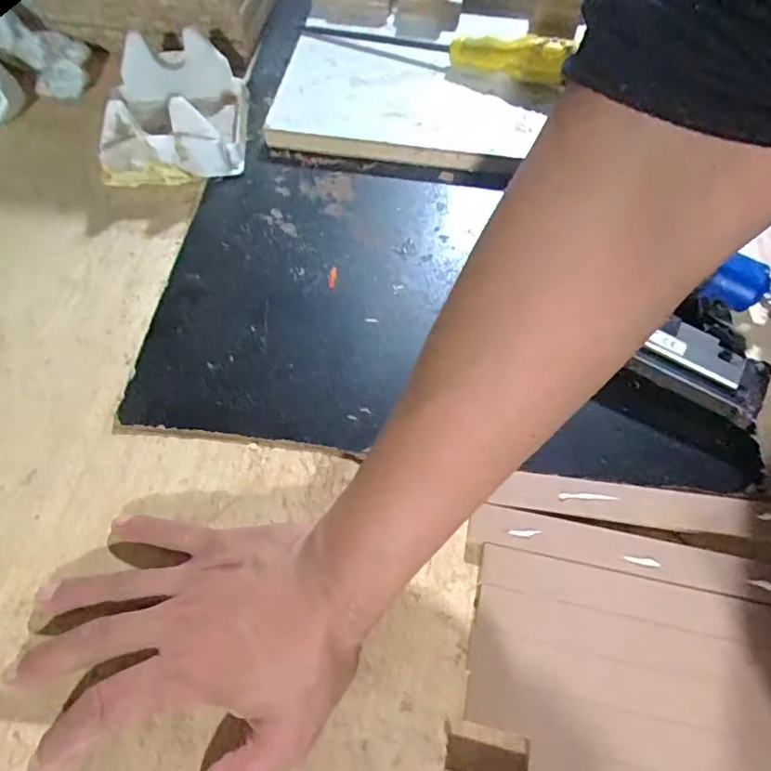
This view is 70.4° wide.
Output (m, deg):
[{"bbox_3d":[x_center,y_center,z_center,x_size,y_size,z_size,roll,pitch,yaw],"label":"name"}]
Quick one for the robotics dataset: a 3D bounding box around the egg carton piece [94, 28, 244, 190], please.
[{"bbox_3d":[-0.165,-0.216,0.424,0.106,0.052,0.113,-4,61,-4],"label":"egg carton piece"}]

